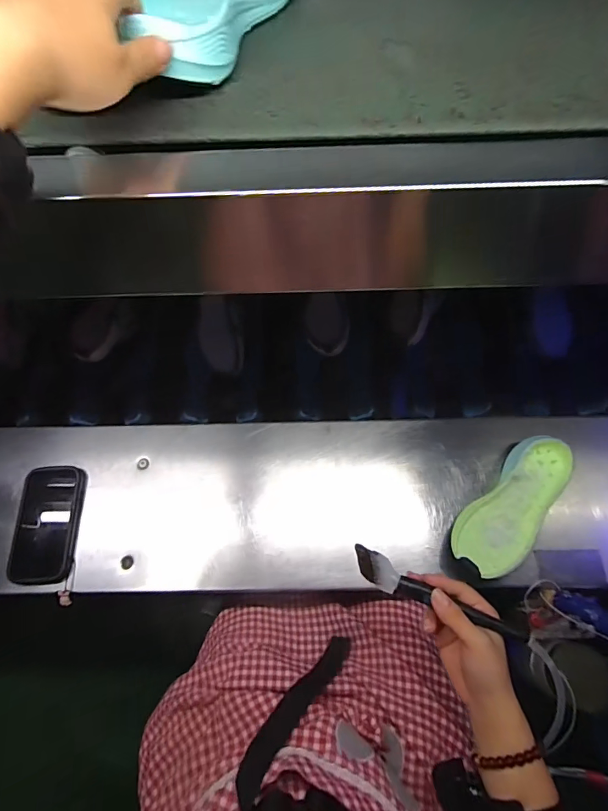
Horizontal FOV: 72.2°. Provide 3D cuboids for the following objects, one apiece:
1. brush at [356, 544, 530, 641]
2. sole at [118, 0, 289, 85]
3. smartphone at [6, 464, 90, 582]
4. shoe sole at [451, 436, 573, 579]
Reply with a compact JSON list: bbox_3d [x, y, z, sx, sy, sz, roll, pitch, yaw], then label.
[{"bbox_3d":[0.128,0.187,0.410,0.169,0.018,0.028,19,68,19],"label":"brush"},{"bbox_3d":[-0.066,-0.327,0.327,0.088,0.040,0.226,13,66,8],"label":"sole"},{"bbox_3d":[-0.362,0.164,0.585,0.088,0.025,0.155,-3,66,1],"label":"smartphone"},{"bbox_3d":[0.283,0.137,0.562,0.090,0.043,0.213,41,74,18],"label":"shoe sole"}]

